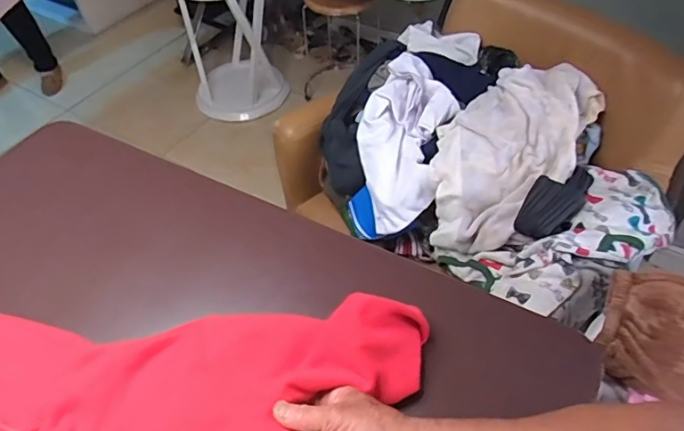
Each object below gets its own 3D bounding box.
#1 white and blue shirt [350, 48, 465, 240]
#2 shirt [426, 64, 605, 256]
[{"bbox_3d":[0.121,-0.140,1.013,0.162,0.086,0.367,12,84,14],"label":"white and blue shirt"},{"bbox_3d":[0.312,-0.128,0.970,0.227,0.131,0.428,34,80,28],"label":"shirt"}]

